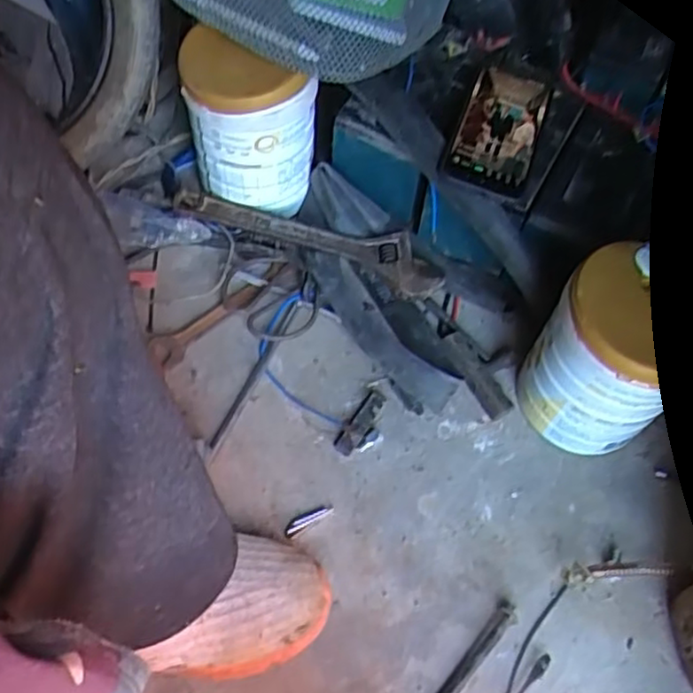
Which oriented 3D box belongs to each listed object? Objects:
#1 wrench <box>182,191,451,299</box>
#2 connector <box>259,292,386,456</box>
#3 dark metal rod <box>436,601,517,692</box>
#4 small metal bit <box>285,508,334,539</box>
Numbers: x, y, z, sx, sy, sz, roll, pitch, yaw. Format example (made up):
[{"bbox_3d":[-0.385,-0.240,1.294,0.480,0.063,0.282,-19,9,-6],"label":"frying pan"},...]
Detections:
[{"bbox_3d":[-0.039,-0.117,0.737,0.287,0.021,0.056,20,64,8],"label":"wrench"},{"bbox_3d":[-0.028,0.029,0.686,0.075,0.013,0.171,-34,69,-18],"label":"connector"},{"bbox_3d":[0.094,0.264,0.567,0.016,0.007,0.139,39,68,16],"label":"dark metal rod"},{"bbox_3d":[-0.034,0.154,0.626,0.047,0.007,0.013,-27,67,-15],"label":"small metal bit"}]

